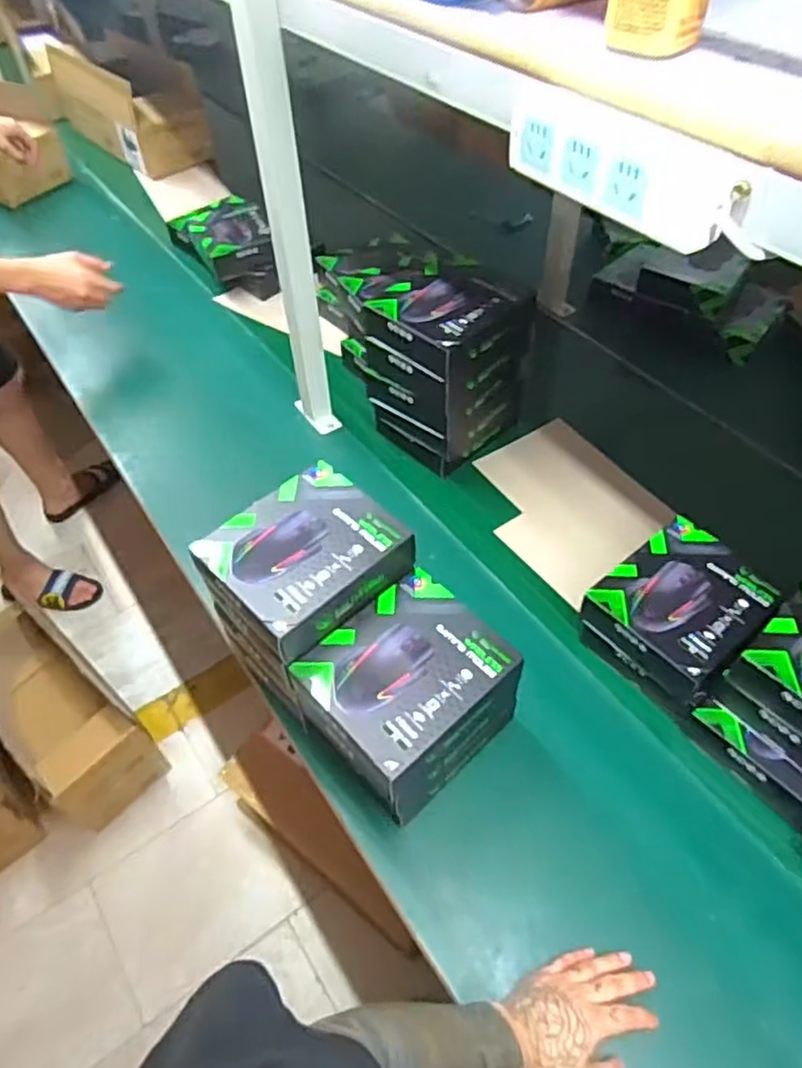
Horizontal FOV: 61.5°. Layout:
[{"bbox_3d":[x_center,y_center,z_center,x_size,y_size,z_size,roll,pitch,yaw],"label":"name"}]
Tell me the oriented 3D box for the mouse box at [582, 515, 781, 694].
[{"bbox_3d":[0.339,0.078,0.807,0.185,0.051,0.156,-33,56,-24],"label":"mouse box"}]

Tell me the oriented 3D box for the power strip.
[{"bbox_3d":[0.142,-0.248,0.450,0.027,0.058,0.169,-30,55,-23],"label":"power strip"}]

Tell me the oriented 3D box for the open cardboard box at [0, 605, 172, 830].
[{"bbox_3d":[-0.740,0.380,1.444,0.495,0.220,0.208,33,57,26],"label":"open cardboard box"}]

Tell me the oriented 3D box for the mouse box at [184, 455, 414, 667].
[{"bbox_3d":[-0.109,0.022,0.726,0.189,0.053,0.166,-37,58,-27],"label":"mouse box"}]

